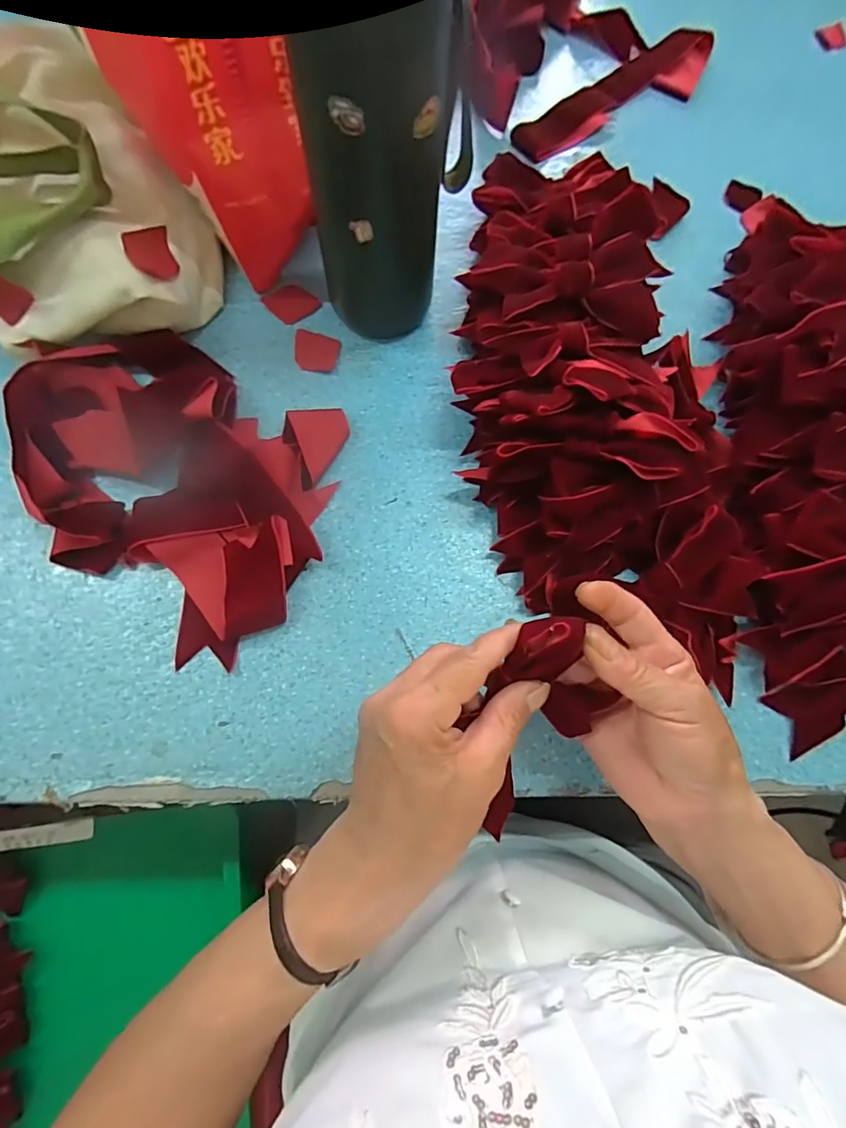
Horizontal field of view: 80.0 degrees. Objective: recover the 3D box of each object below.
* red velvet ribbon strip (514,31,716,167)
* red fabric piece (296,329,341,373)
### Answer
[{"bbox_3d":[0.195,-0.457,0.490,0.251,0.010,0.062,-39,79,-12],"label":"red velvet ribbon strip"},{"bbox_3d":[-0.085,-0.170,0.402,0.036,0.004,0.036,8,73,0],"label":"red fabric piece"}]

